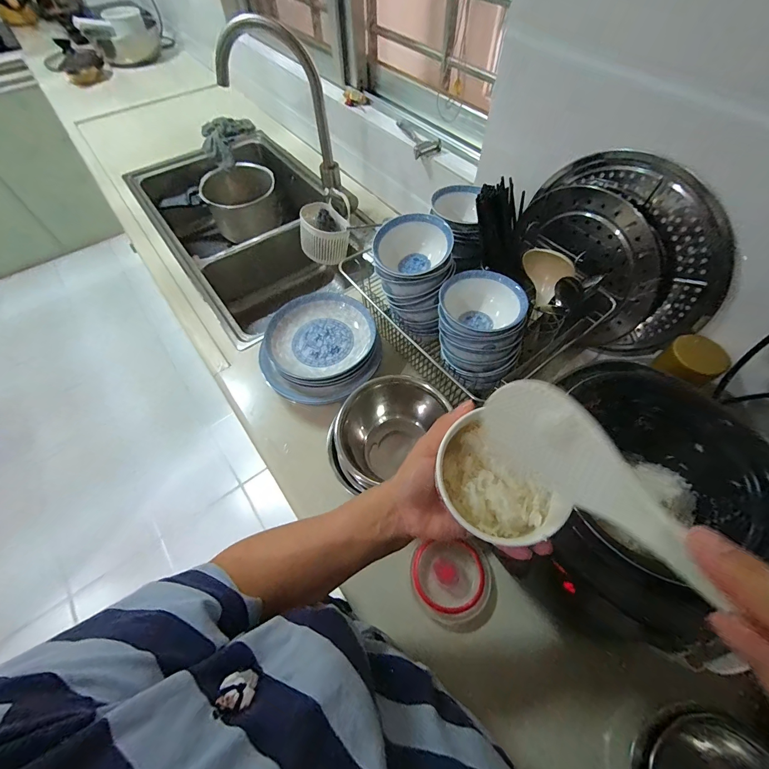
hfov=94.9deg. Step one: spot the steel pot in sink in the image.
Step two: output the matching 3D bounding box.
[{"bbox_3d":[-0.442,-0.570,1.114,0.214,0.139,0.185,-18,60,-10],"label":"steel pot in sink"}]

